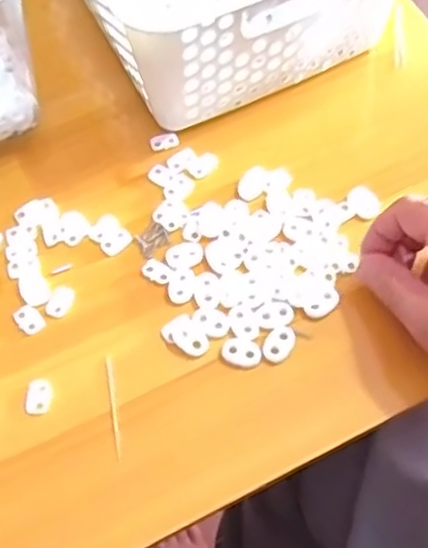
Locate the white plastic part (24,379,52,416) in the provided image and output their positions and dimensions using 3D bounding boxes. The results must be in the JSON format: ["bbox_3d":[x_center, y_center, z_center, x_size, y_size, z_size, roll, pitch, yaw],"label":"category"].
[{"bbox_3d":[-0.101,0.070,0.402,0.015,0.004,0.021,0,63,2],"label":"white plastic part"}]

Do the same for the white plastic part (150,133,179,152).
[{"bbox_3d":[-0.034,-0.090,0.478,0.020,0.005,0.011,-12,63,-4],"label":"white plastic part"}]

